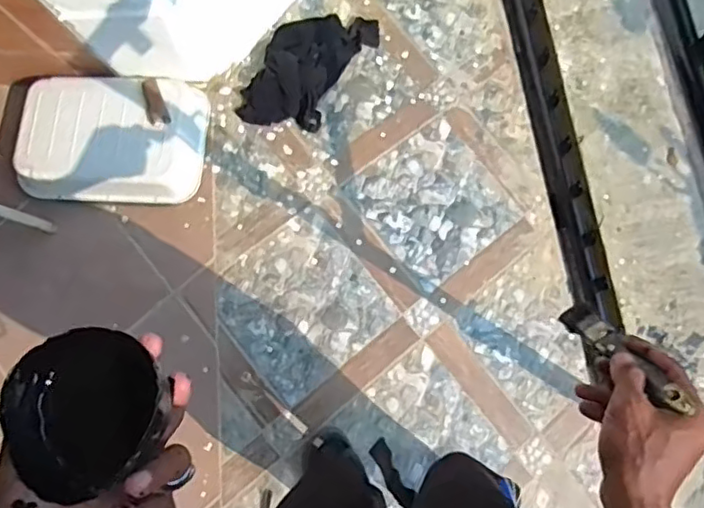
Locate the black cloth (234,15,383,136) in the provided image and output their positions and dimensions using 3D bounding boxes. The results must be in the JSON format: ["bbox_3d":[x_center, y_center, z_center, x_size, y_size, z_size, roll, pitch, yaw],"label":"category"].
[{"bbox_3d":[-0.105,-0.452,1.439,0.202,0.093,0.391,31,80,6],"label":"black cloth"}]

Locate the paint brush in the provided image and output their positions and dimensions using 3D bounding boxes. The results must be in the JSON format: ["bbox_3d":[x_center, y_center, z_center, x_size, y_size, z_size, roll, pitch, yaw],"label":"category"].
[{"bbox_3d":[0.221,0.079,0.509,0.025,0.155,0.008,-42,111,3],"label":"paint brush"}]

